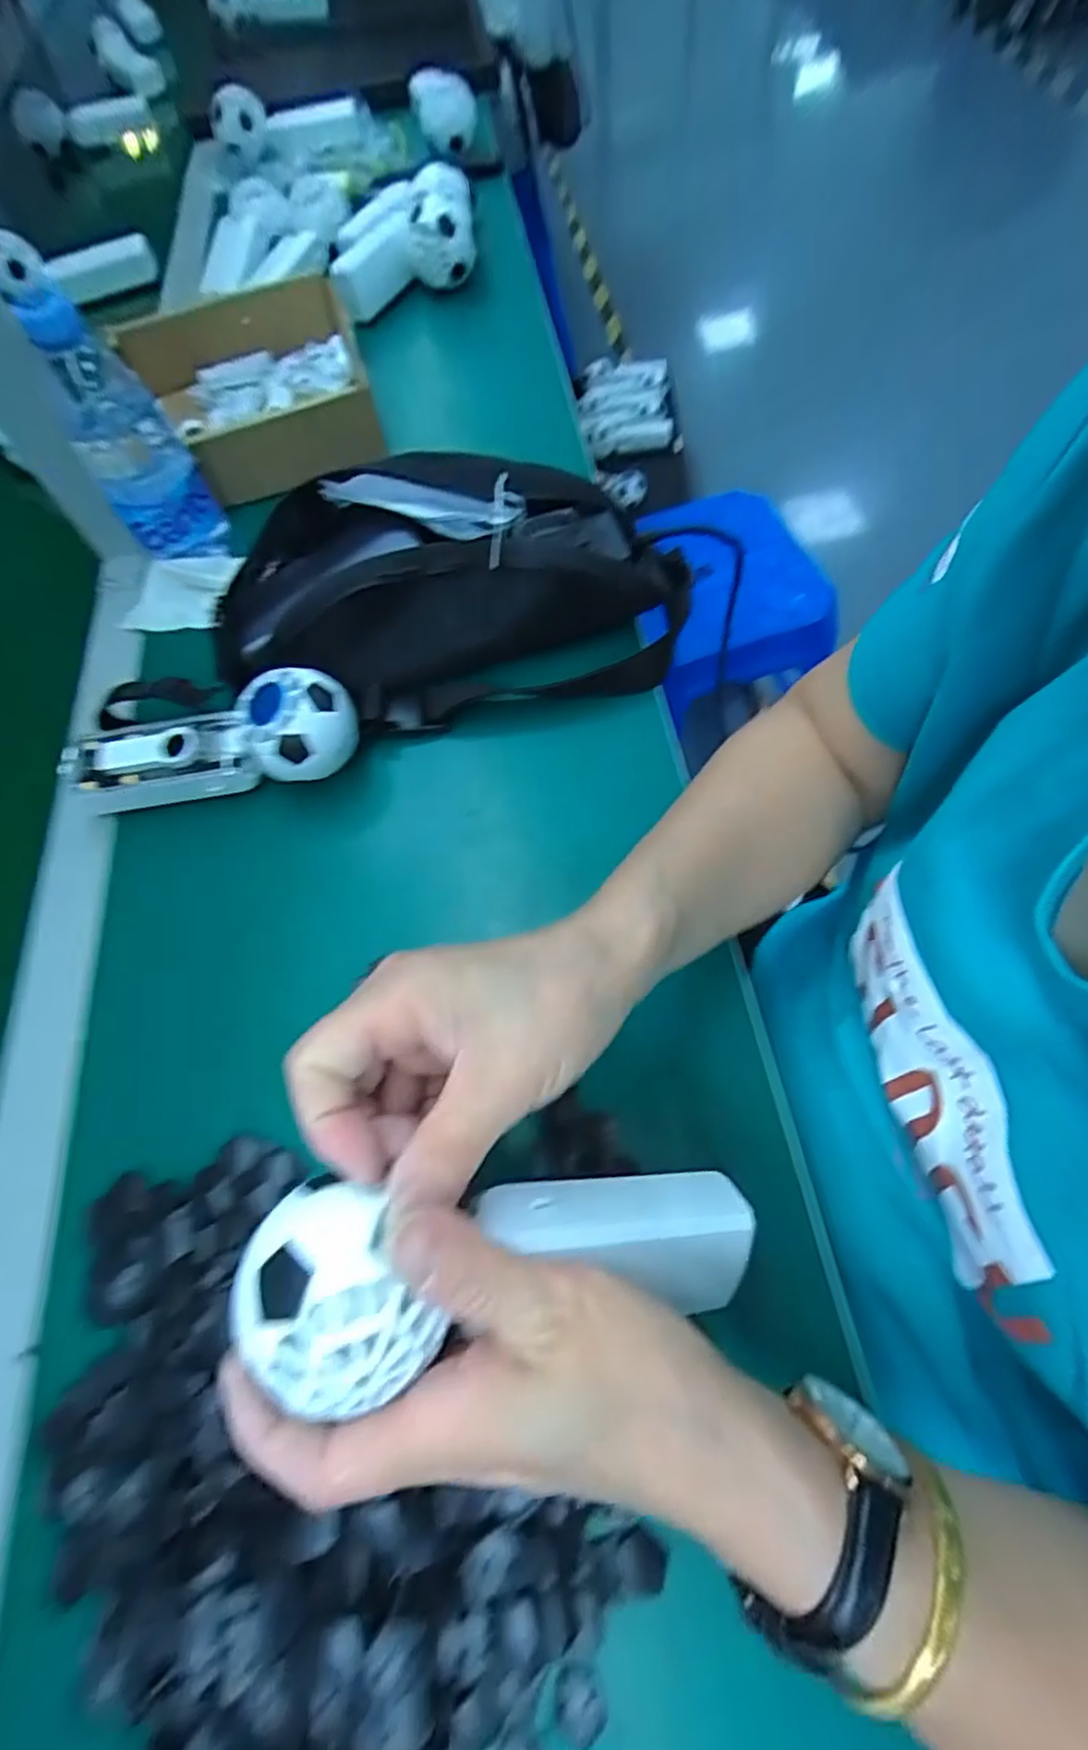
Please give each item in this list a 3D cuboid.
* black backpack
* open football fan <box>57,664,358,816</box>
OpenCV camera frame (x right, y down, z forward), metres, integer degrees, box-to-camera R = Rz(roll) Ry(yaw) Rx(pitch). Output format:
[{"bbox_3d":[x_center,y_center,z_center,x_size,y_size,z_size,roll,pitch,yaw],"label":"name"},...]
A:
[{"bbox_3d":[-0.056,-0.189,0.414,0.299,0.086,0.179,-14,64,0],"label":"black backpack"},{"bbox_3d":[-0.196,-0.074,0.389,0.176,0.059,0.057,-5,64,5],"label":"open football fan"}]

